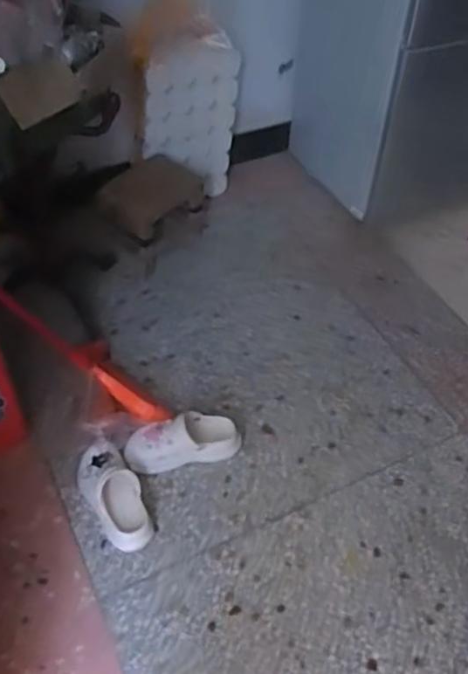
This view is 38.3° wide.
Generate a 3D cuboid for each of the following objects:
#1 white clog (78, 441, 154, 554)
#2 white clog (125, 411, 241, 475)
[{"bbox_3d":[-0.260,0.355,1.491,0.106,0.093,0.253,-27,55,-22],"label":"white clog"},{"bbox_3d":[-0.118,0.252,1.576,0.257,0.111,0.111,-13,51,-11],"label":"white clog"}]

